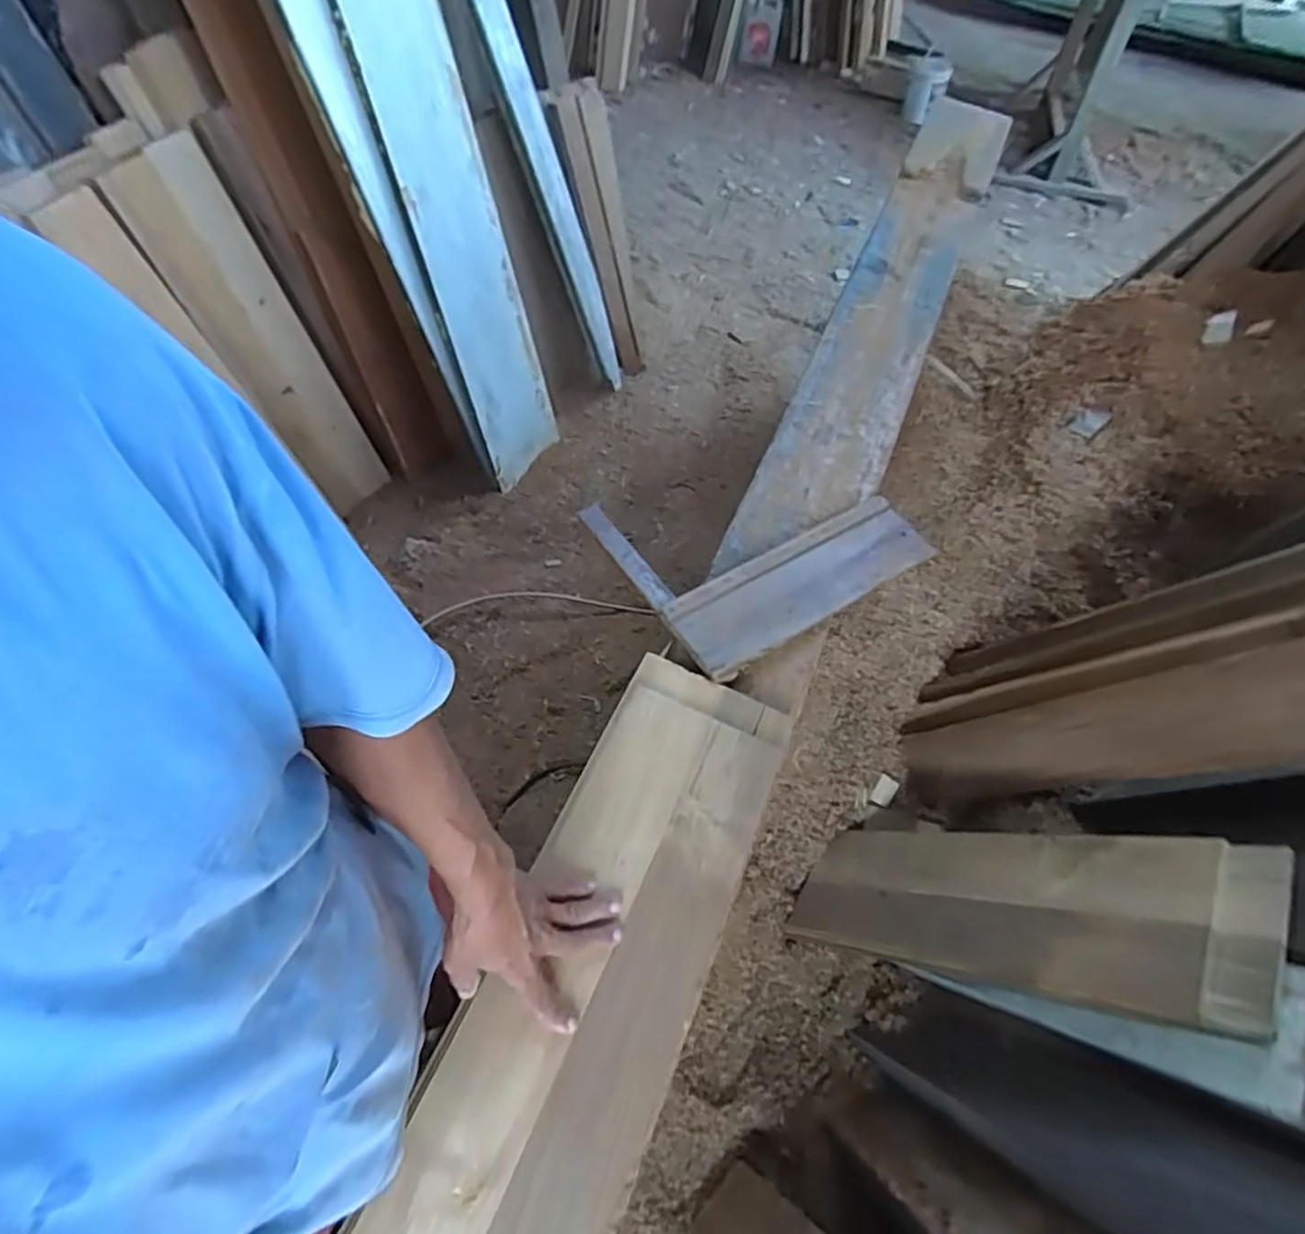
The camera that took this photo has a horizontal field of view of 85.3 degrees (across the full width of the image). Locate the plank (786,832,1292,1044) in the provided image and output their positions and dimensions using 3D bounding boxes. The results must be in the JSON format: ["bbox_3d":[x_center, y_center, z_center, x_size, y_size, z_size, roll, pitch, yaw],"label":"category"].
[{"bbox_3d":[0.411,0.362,0.902,0.023,0.630,0.184,38,62,-16],"label":"plank"}]

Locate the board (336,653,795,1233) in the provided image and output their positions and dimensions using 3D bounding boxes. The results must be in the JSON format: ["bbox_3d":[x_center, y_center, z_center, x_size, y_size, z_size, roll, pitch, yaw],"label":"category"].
[{"bbox_3d":[-0.060,0.341,0.653,0.191,0.041,0.672,25,59,6],"label":"board"}]

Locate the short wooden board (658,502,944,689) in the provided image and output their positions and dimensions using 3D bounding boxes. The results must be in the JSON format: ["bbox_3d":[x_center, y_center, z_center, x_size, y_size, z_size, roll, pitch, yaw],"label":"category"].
[{"bbox_3d":[0.199,-0.053,0.933,0.396,0.025,0.119,-29,62,-22],"label":"short wooden board"}]

